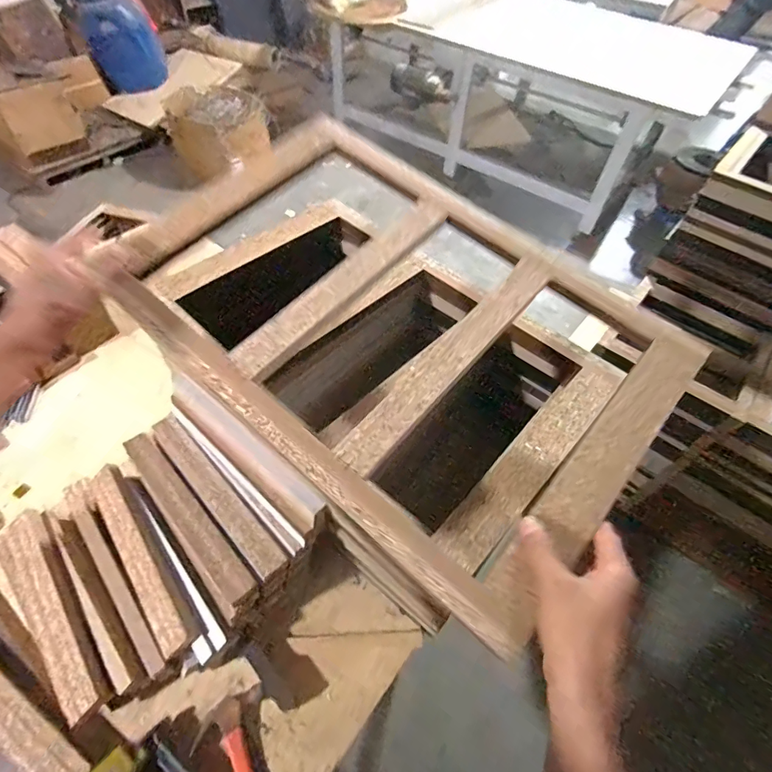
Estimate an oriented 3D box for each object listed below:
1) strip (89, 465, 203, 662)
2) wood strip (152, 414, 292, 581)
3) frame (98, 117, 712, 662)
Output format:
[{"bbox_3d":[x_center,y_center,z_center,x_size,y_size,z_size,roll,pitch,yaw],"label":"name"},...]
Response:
[{"bbox_3d":[-0.356,0.240,0.646,0.062,0.032,0.293,-31,59,-24],"label":"strip"},{"bbox_3d":[-0.250,0.149,0.645,0.042,0.022,0.299,-37,62,-27],"label":"wood strip"},{"bbox_3d":[0.005,-0.082,0.472,0.552,0.032,0.375,38,69,15],"label":"frame"}]

